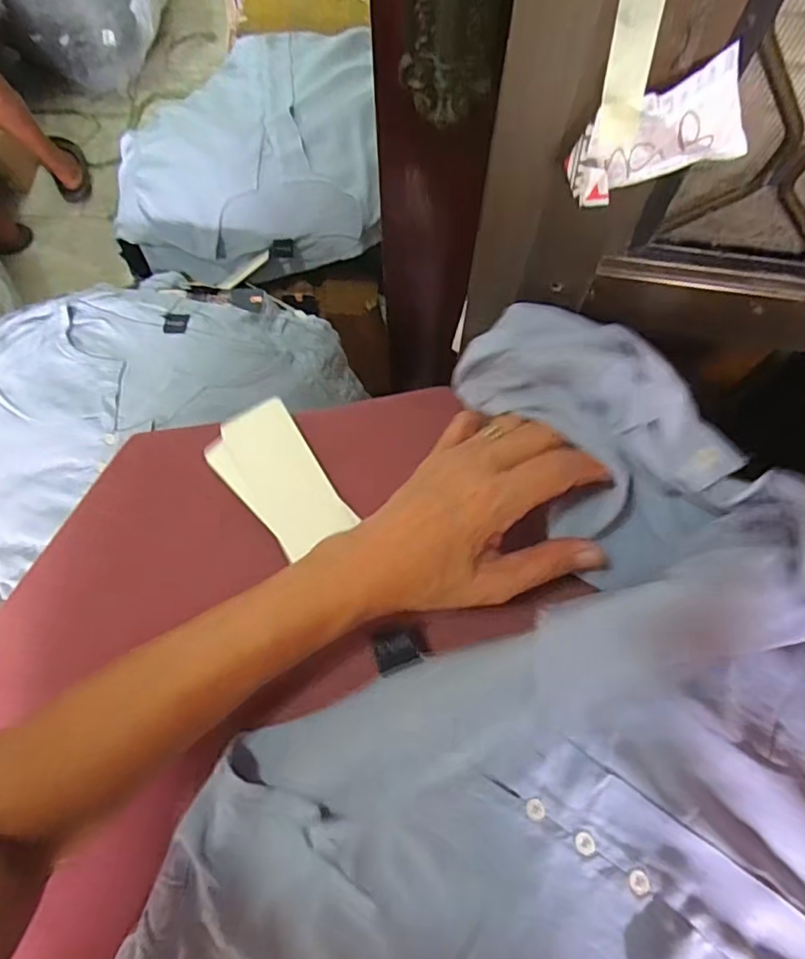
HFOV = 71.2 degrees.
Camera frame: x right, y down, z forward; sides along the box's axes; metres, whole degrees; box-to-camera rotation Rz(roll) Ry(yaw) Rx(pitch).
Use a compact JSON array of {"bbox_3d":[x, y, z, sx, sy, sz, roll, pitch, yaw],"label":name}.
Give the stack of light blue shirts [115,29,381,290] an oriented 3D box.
[{"bbox_3d":[-0.208,-0.439,0.757,0.353,0.142,0.305,4,70,1],"label":"stack of light blue shirts"}]

